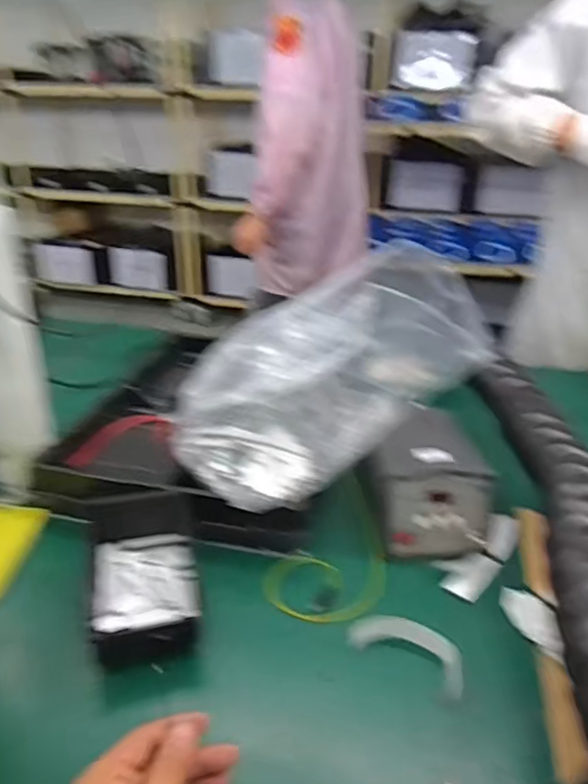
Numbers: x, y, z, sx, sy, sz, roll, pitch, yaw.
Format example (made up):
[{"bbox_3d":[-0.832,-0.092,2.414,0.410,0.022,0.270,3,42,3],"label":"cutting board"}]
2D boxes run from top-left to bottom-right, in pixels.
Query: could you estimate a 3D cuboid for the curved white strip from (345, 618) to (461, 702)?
[{"bbox_3d":[0.111,0.244,0.567,0.113,0.004,0.058,17,31,29],"label":"curved white strip"}]

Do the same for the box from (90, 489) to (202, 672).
[{"bbox_3d":[-0.156,0.185,0.610,0.107,0.068,0.185,-6,28,-14],"label":"box"}]

